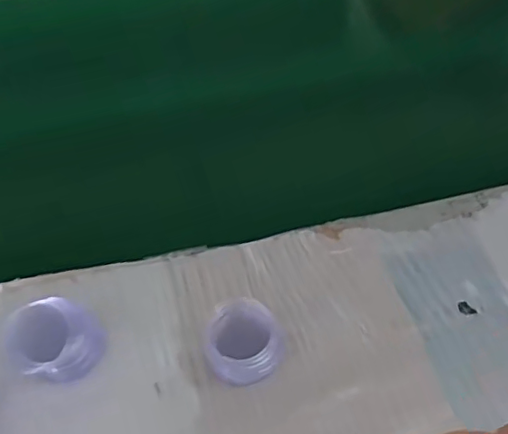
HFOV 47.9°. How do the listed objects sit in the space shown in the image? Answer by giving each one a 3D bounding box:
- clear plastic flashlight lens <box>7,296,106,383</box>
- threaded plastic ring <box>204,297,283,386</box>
[{"bbox_3d":[-0.125,0.077,0.359,0.057,0.034,0.043,-13,55,-11],"label":"clear plastic flashlight lens"},{"bbox_3d":[-0.006,0.080,0.370,0.049,0.021,0.049,1,53,-1],"label":"threaded plastic ring"}]

